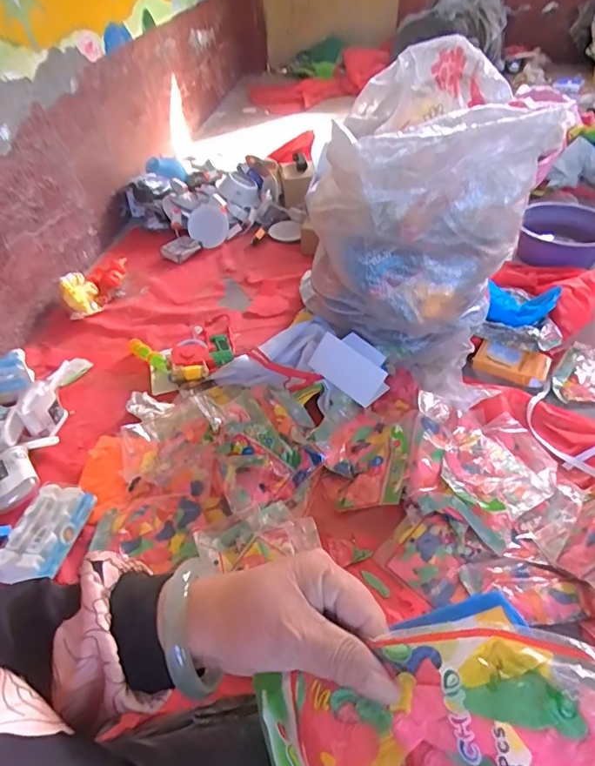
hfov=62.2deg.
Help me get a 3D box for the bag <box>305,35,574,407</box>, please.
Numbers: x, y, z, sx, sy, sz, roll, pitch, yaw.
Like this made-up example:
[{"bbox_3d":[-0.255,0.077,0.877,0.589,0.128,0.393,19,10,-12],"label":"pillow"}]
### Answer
[{"bbox_3d":[0.238,-0.312,1.032,0.437,0.533,0.345,21,50,26],"label":"bag"}]

